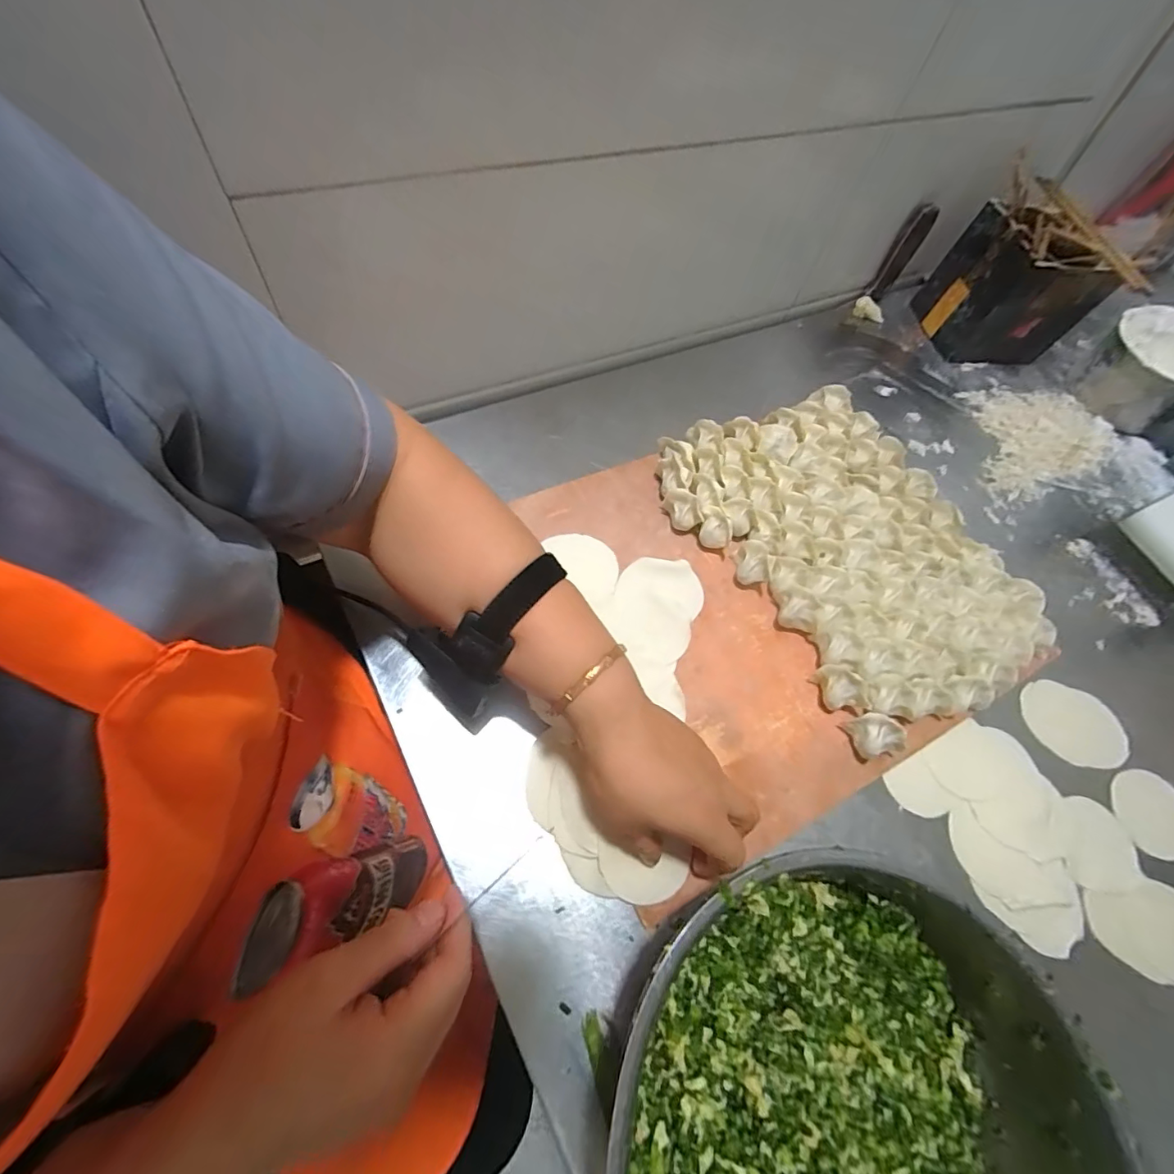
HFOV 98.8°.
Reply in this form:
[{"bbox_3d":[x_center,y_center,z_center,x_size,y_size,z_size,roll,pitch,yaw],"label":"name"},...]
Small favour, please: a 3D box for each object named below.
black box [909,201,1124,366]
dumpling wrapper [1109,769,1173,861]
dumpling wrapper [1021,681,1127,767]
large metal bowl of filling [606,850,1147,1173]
[{"bbox_3d":[0.546,-0.390,0.638,0.146,0.153,0.114,-3,65,-11],"label":"black box"},{"bbox_3d":[0.496,0.198,0.440,0.073,0.004,0.069,3,64,-6],"label":"dumpling wrapper"},{"bbox_3d":[0.452,0.127,0.467,0.098,0.004,0.073,15,63,0],"label":"dumpling wrapper"},{"bbox_3d":[0.148,0.305,0.271,0.267,0.090,0.238,-3,65,-4],"label":"large metal bowl of filling"}]

